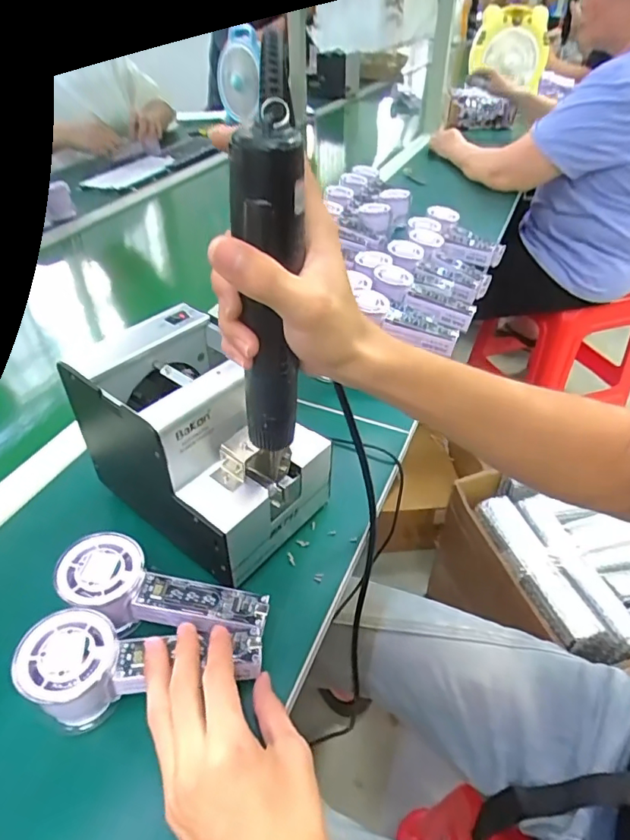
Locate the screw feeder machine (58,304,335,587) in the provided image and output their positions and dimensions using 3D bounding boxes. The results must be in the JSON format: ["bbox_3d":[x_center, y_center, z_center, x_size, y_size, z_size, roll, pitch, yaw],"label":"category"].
[{"bbox_3d":[-0.092,0.016,0.433,0.175,0.145,0.127,25,47,27],"label":"screw feeder machine"}]

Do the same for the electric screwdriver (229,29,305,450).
[{"bbox_3d":[-0.026,-0.073,0.292,0.034,0.224,0.031,-18,42,-23],"label":"electric screwdriver"}]

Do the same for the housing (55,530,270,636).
[{"bbox_3d":[-0.111,0.129,0.374,0.145,0.040,0.053,16,42,-1],"label":"housing"}]

